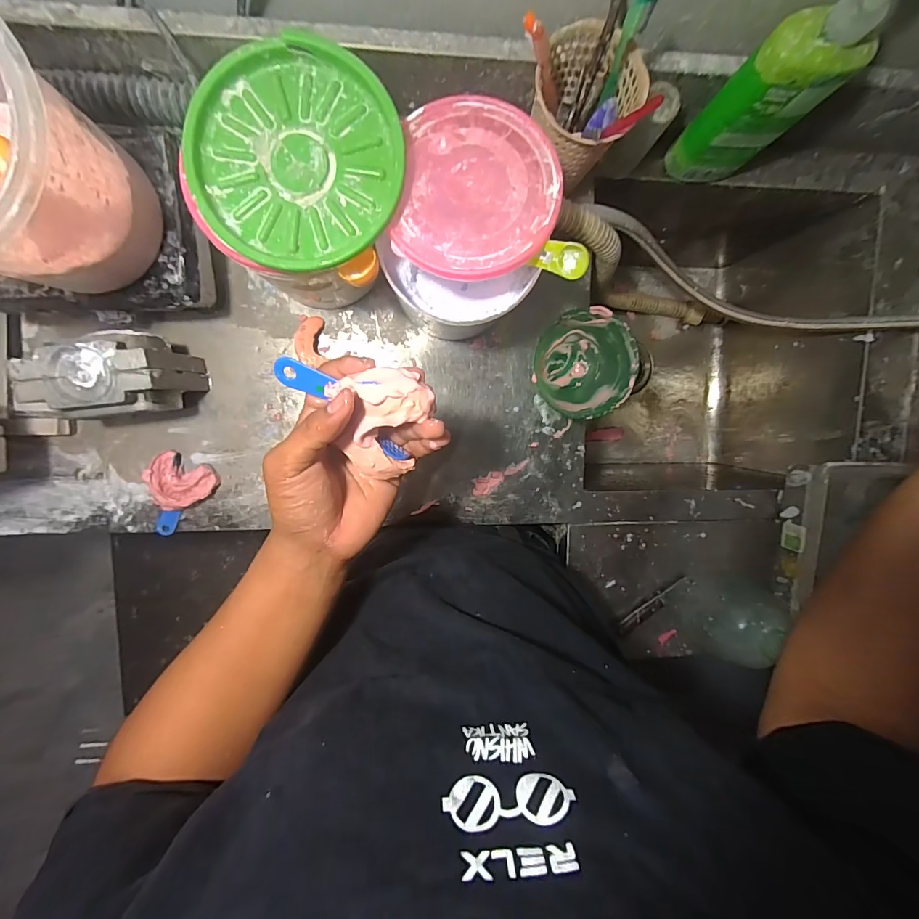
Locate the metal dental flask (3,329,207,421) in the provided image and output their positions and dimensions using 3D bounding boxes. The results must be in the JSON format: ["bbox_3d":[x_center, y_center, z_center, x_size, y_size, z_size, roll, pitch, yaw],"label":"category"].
[{"bbox_3d":[-0.370,-0.091,0.460,0.130,0.118,0.085,-6,97,-5],"label":"metal dental flask"}]

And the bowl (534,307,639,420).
[{"bbox_3d":[0.142,-0.113,0.514,0.110,0.088,0.119,-1,96,-6],"label":"bowl"}]

